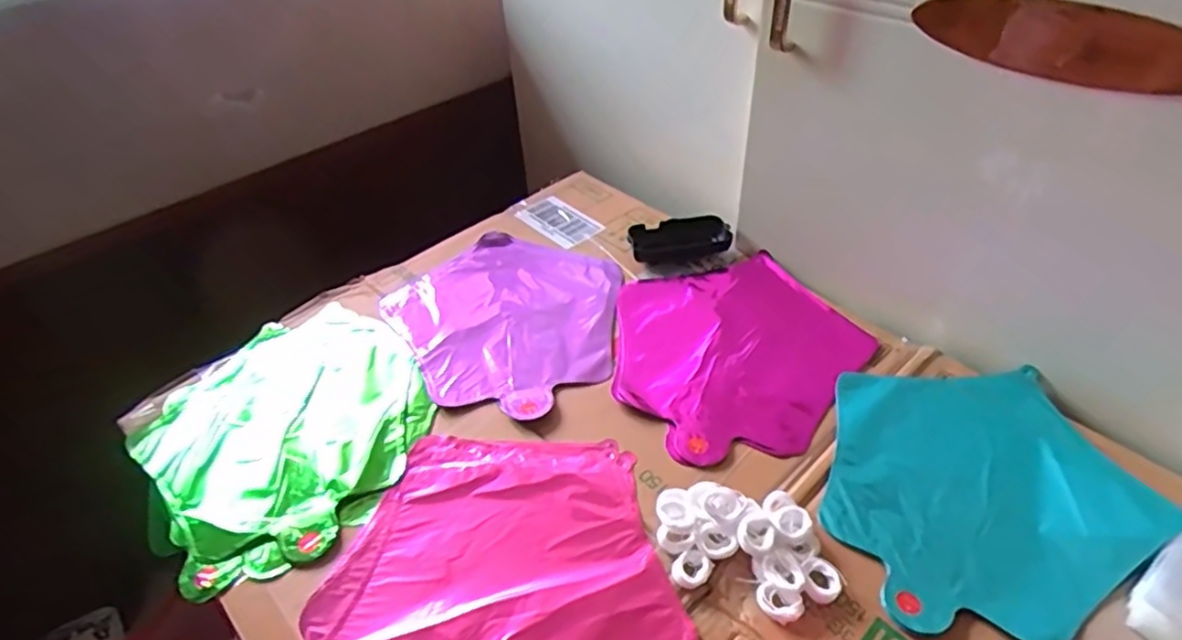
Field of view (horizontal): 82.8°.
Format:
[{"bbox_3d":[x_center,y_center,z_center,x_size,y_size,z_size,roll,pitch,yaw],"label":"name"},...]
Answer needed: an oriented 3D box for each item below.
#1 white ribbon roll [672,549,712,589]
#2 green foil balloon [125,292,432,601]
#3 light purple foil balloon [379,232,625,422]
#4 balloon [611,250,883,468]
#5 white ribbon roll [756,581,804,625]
[{"bbox_3d":[0.070,0.171,0.462,0.023,0.007,0.026,32,53,30],"label":"white ribbon roll"},{"bbox_3d":[-0.259,0.087,0.572,0.225,0.031,0.256,-24,48,-21],"label":"green foil balloon"},{"bbox_3d":[-0.073,-0.010,0.659,0.221,0.006,0.236,-1,44,1],"label":"light purple foil balloon"},{"bbox_3d":[0.137,0.027,0.627,0.233,0.014,0.232,-10,44,-8],"label":"balloon"},{"bbox_3d":[0.124,0.187,0.443,0.029,0.015,0.021,30,53,29],"label":"white ribbon roll"}]

